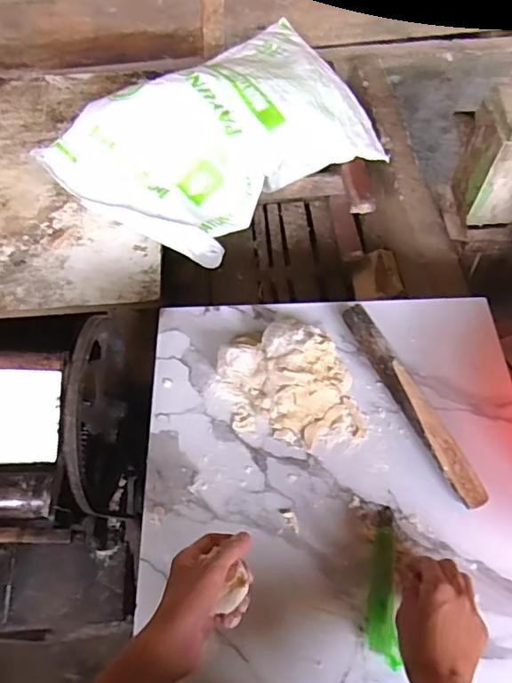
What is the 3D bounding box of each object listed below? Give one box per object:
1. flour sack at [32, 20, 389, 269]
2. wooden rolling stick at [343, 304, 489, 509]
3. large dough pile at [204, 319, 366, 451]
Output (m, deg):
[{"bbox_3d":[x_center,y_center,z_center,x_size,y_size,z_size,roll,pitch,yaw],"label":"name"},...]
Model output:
[{"bbox_3d":[-0.062,-0.442,1.163,0.680,0.198,0.419,-38,66,-17],"label":"flour sack"},{"bbox_3d":[0.200,0.072,0.700,0.031,0.023,0.300,-23,62,-10],"label":"wooden rolling stick"},{"bbox_3d":[0.047,0.049,0.710,0.211,0.065,0.155,14,59,8],"label":"large dough pile"}]

